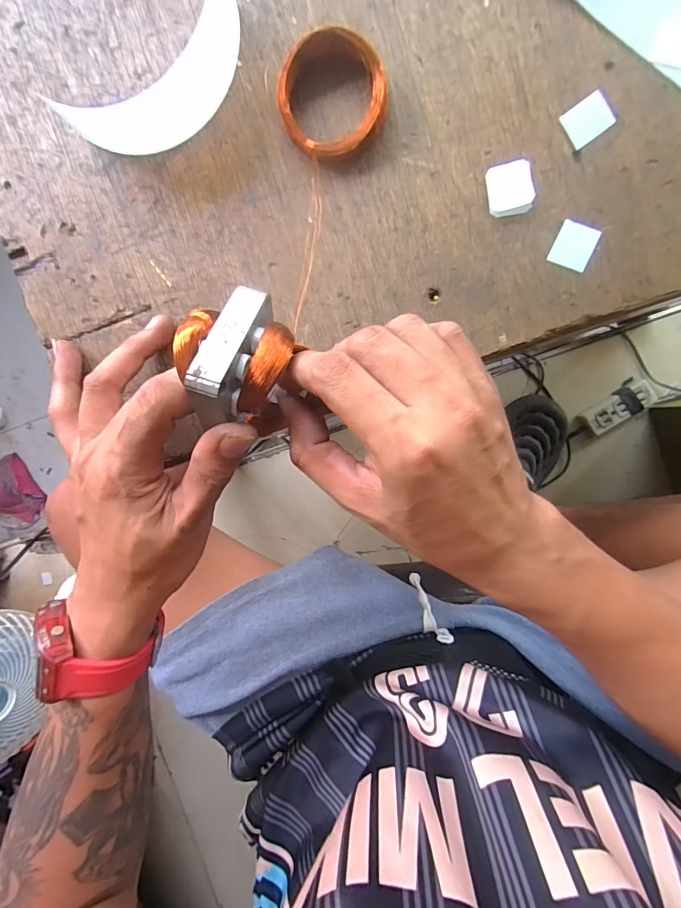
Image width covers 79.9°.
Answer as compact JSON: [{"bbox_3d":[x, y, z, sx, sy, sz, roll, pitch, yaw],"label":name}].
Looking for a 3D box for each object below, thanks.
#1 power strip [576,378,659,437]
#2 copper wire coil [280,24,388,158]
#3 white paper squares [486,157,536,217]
[{"bbox_3d":[0.452,-0.075,0.665,0.117,0.022,0.048,-27,93,7],"label":"power strip"},{"bbox_3d":[-0.003,-0.182,0.208,0.055,0.018,0.051,1,96,5],"label":"copper wire coil"},{"bbox_3d":[0.089,-0.139,0.212,0.023,0.004,0.026,-10,95,6],"label":"white paper squares"}]

